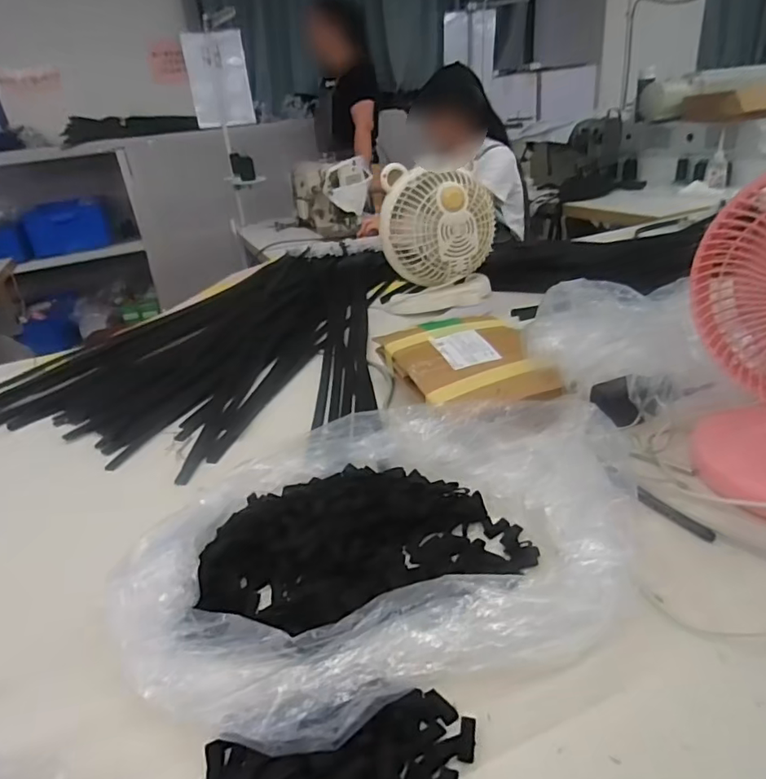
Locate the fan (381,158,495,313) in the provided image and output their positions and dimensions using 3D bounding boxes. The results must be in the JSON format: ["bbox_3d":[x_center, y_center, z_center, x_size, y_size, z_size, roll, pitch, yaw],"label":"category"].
[{"bbox_3d":[0.104,-0.284,1.009,0.203,0.245,0.123,-5,30,5],"label":"fan"}]

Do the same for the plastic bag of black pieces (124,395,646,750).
[{"bbox_3d":[0.013,0.123,0.475,0.433,0.070,0.304,-13,30,-10],"label":"plastic bag of black pieces"}]

